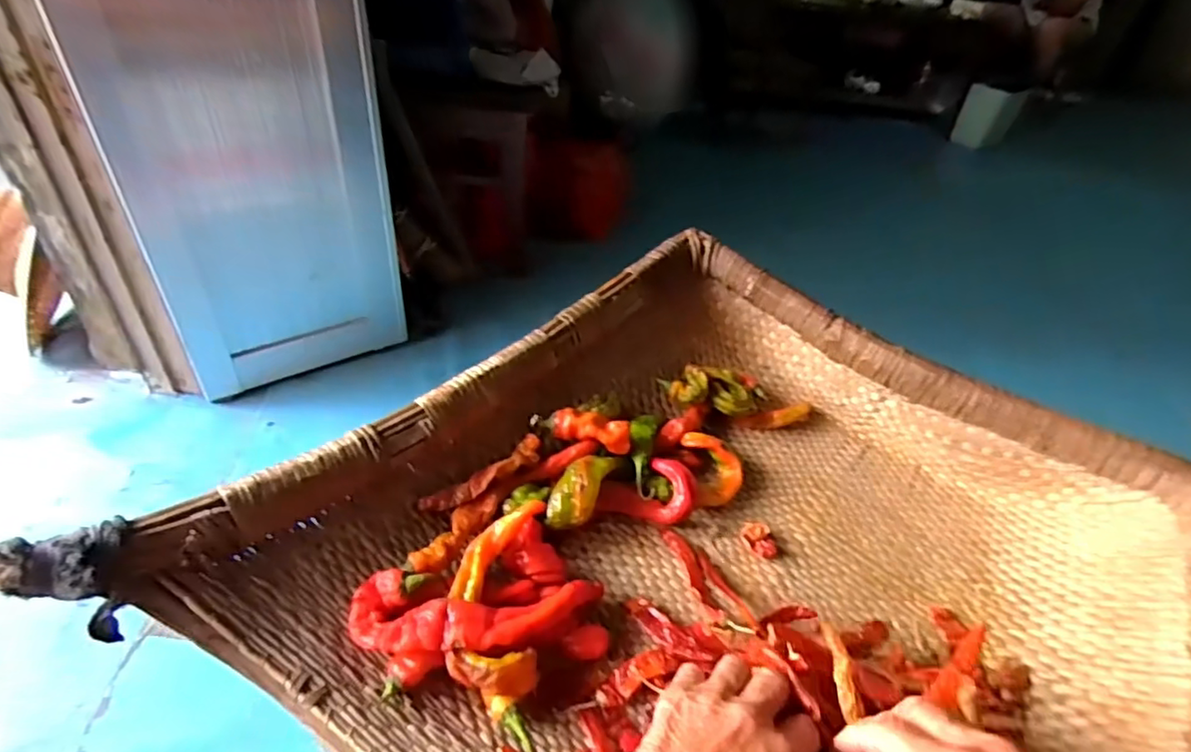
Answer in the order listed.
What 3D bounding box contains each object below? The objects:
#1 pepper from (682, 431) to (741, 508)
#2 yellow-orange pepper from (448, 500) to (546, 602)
[{"bbox_3d":[0.114,0.092,0.590,0.050,0.035,0.077,0,41,-9],"label":"pepper"},{"bbox_3d":[-0.074,0.125,0.451,0.029,0.018,0.092,29,59,23],"label":"yellow-orange pepper"}]

